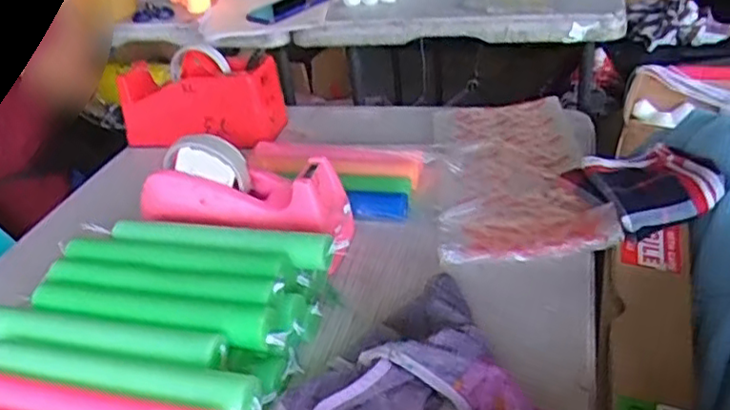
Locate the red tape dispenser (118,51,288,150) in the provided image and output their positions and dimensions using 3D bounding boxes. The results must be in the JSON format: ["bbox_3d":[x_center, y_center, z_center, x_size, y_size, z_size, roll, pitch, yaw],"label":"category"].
[{"bbox_3d":[-0.216,-0.128,0.836,0.206,0.102,0.068,6,35,20],"label":"red tape dispenser"}]

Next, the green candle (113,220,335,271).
[{"bbox_3d":[-0.119,0.029,0.532,0.192,0.023,0.021,5,35,17],"label":"green candle"}]

